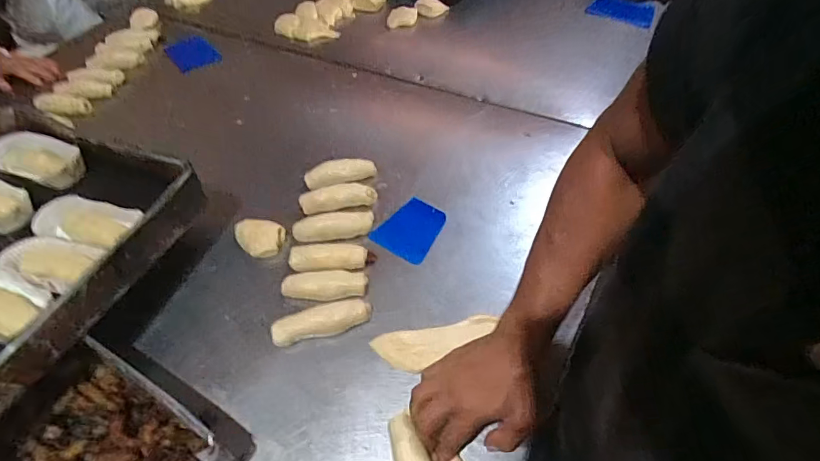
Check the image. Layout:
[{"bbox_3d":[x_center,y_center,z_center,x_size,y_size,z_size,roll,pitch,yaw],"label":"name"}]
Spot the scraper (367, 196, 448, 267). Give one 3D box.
[{"bbox_3d":[0.002,-0.004,0.597,0.081,0.008,0.087,27,65,23],"label":"scraper"}]

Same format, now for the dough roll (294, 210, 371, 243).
[{"bbox_3d":[-0.102,-0.006,0.594,0.104,0.027,0.027,-9,53,-1],"label":"dough roll"}]

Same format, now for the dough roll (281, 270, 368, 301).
[{"bbox_3d":[-0.105,0.067,0.542,0.106,0.019,0.032,0,53,5],"label":"dough roll"}]

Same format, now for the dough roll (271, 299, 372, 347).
[{"bbox_3d":[-0.101,0.104,0.510,0.112,0.026,0.028,-14,53,-5],"label":"dough roll"}]

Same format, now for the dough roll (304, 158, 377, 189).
[{"bbox_3d":[-0.101,-0.085,0.649,0.103,0.031,0.026,-15,53,-6],"label":"dough roll"}]

